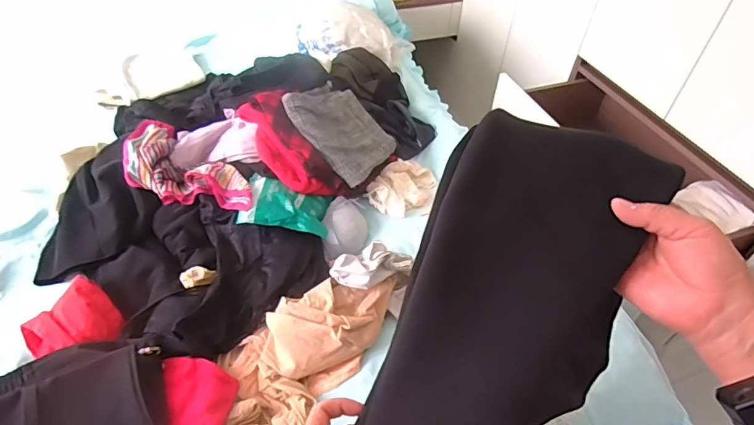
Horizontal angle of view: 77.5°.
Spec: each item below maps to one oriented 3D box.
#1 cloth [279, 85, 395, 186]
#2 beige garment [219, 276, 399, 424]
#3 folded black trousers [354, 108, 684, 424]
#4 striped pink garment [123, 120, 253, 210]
[{"bbox_3d":[-0.084,-0.202,1.121,0.256,0.060,0.221,47,42,-1],"label":"cloth"},{"bbox_3d":[-0.134,0.240,0.811,0.195,0.061,0.370,28,51,22],"label":"beige garment"},{"bbox_3d":[0.100,0.074,0.352,0.155,0.035,0.286,19,86,4],"label":"folded black trousers"},{"bbox_3d":[-0.429,-0.084,1.039,0.412,0.068,0.178,31,52,23],"label":"striped pink garment"}]

